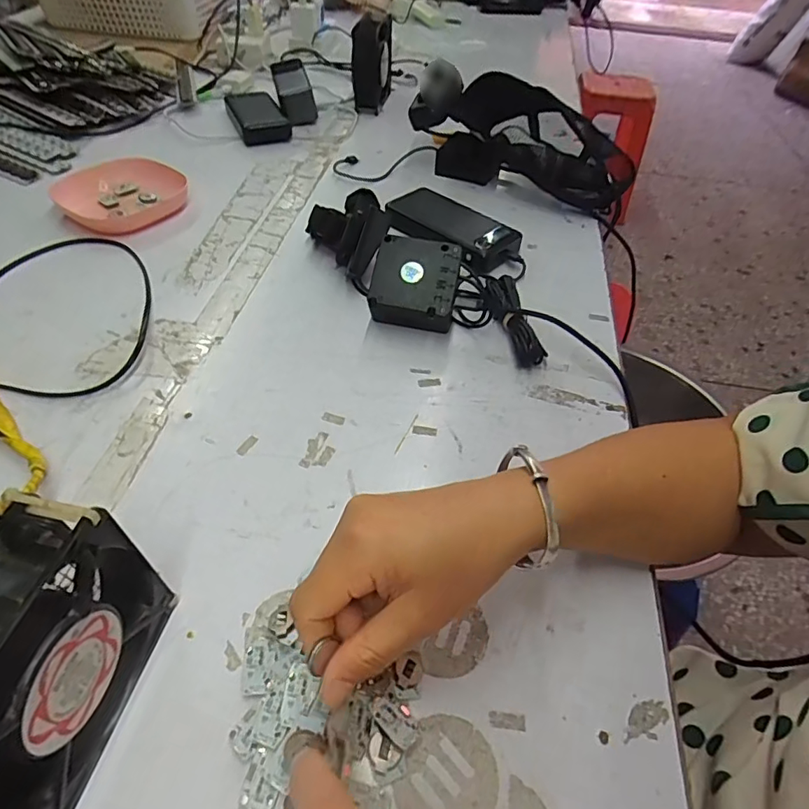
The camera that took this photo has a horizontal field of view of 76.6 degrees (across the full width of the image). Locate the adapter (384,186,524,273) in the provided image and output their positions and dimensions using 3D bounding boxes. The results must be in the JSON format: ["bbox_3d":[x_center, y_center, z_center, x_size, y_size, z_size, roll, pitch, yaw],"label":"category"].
[{"bbox_3d":[0.054,-0.204,0.591,0.157,0.031,0.076,36,56,25],"label":"adapter"}]

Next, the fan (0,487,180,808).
[{"bbox_3d":[-0.169,0.119,0.245,0.043,0.120,0.133,10,49,6],"label":"fan"}]

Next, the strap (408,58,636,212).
[{"bbox_3d":[0.145,-0.368,0.690,0.331,0.102,0.141,25,52,18],"label":"strap"}]

